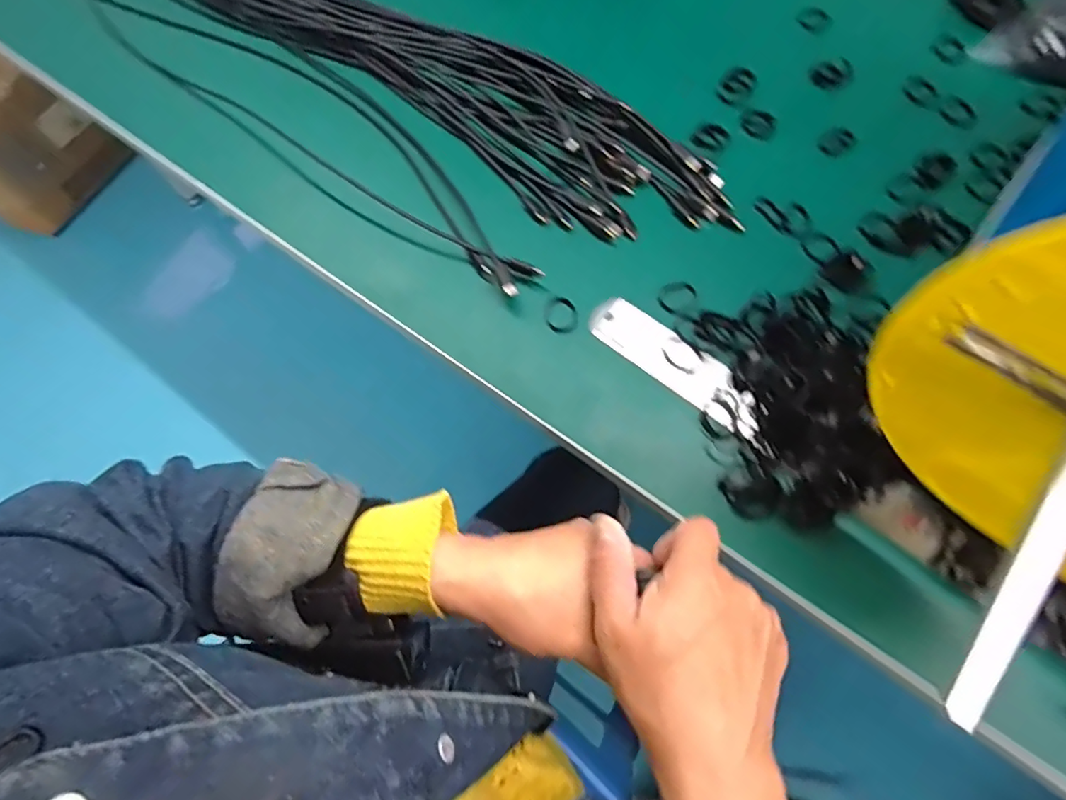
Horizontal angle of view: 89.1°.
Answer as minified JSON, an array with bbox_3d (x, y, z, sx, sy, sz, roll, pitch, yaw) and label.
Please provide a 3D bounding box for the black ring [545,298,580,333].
[{"bbox_3d":[0.021,-0.062,0.397,0.023,0.005,0.027,-25,67,-7],"label":"black ring"}]

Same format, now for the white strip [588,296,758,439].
[{"bbox_3d":[0.100,-0.027,0.380,0.134,0.010,0.036,38,81,18],"label":"white strip"}]

